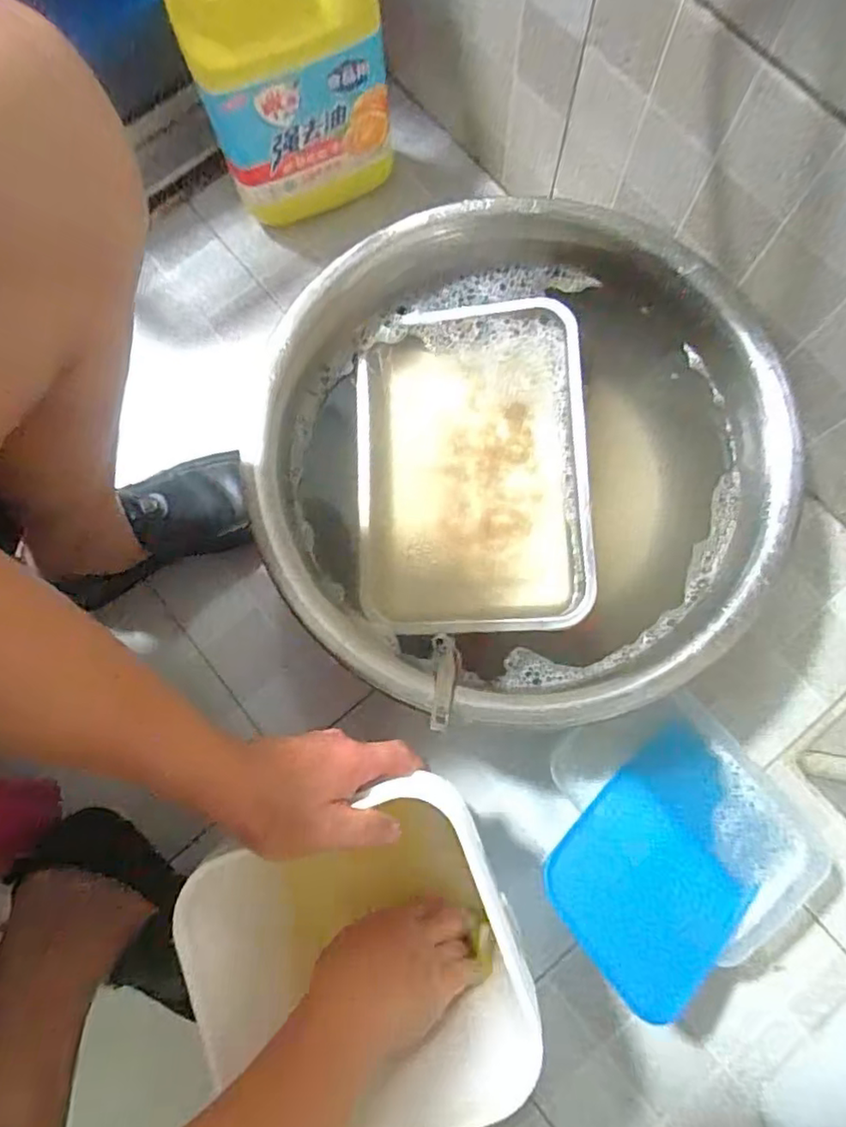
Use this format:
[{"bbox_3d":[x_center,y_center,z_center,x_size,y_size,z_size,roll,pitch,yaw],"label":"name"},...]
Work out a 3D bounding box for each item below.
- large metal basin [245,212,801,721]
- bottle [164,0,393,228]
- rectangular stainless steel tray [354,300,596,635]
[{"bbox_3d":[0.084,-0.090,0.579,0.421,0.148,0.440,0,78,2],"label":"large metal basin"},{"bbox_3d":[-0.124,-0.455,0.592,0.179,0.277,0.084,-34,79,-5],"label":"bottle"},{"bbox_3d":[0.043,-0.090,0.576,0.213,0.046,0.308,-2,78,2],"label":"rectangular stainless steel tray"}]

